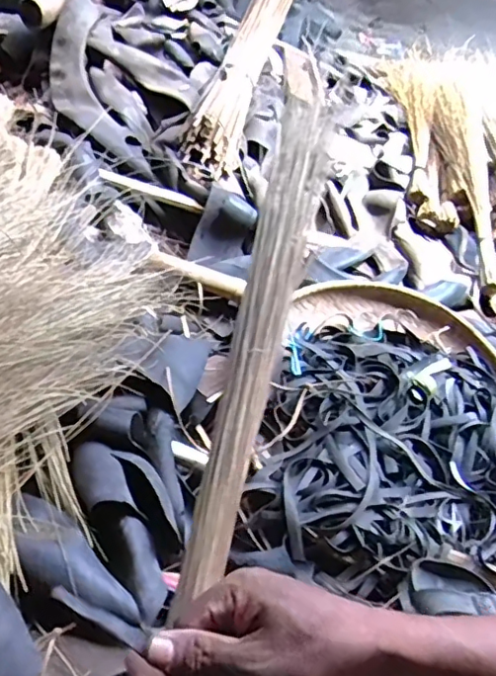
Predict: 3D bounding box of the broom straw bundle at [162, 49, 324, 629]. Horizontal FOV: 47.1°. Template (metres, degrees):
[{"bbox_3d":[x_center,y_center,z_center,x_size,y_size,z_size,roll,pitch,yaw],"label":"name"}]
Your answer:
[{"bbox_3d":[0.023,-0.073,0.557,0.051,0.030,0.620,10,61,5],"label":"broom straw bundle"}]

